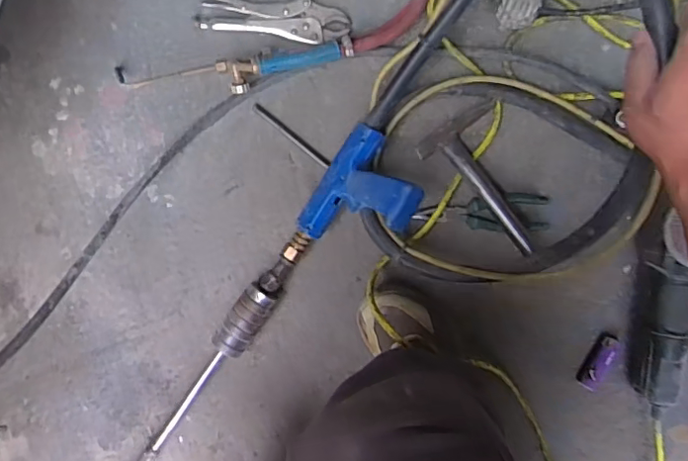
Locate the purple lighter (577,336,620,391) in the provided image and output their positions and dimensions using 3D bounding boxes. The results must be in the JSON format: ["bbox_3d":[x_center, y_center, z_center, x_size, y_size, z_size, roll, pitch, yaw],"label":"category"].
[{"bbox_3d":[0.361,0.188,0.772,0.026,0.014,0.079,30,94,1],"label":"purple lighter"}]

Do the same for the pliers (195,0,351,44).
[{"bbox_3d":[-0.098,-0.299,0.773,0.211,0.018,0.057,9,93,3],"label":"pliers"}]

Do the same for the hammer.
[{"bbox_3d":[0.196,-0.057,0.743,0.110,0.042,0.217,-31,79,4],"label":"hammer"}]

